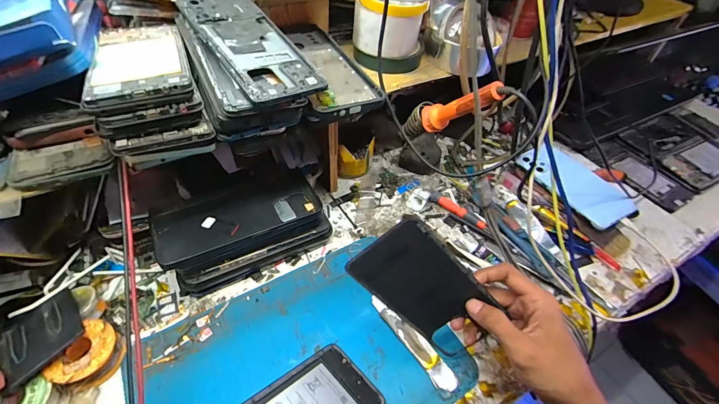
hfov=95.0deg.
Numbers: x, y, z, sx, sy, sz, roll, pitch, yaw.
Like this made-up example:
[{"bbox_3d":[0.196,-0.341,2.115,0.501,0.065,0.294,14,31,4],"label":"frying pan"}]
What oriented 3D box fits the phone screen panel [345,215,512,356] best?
[{"bbox_3d":[0.055,0.071,0.275,0.070,0.126,0.004,-39,23,13],"label":"phone screen panel"}]

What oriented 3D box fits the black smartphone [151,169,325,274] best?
[{"bbox_3d":[-0.130,0.010,0.359,0.167,0.012,0.088,-19,53,-20],"label":"black smartphone"}]

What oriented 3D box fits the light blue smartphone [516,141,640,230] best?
[{"bbox_3d":[0.308,-0.029,0.474,0.080,0.012,0.152,-26,57,-15],"label":"light blue smartphone"}]

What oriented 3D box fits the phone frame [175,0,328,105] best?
[{"bbox_3d":[-0.099,-0.147,0.301,0.075,0.007,0.155,-25,67,-32],"label":"phone frame"}]

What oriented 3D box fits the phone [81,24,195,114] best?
[{"bbox_3d":[-0.188,-0.122,0.287,0.072,0.014,0.147,-16,47,-17],"label":"phone"}]

